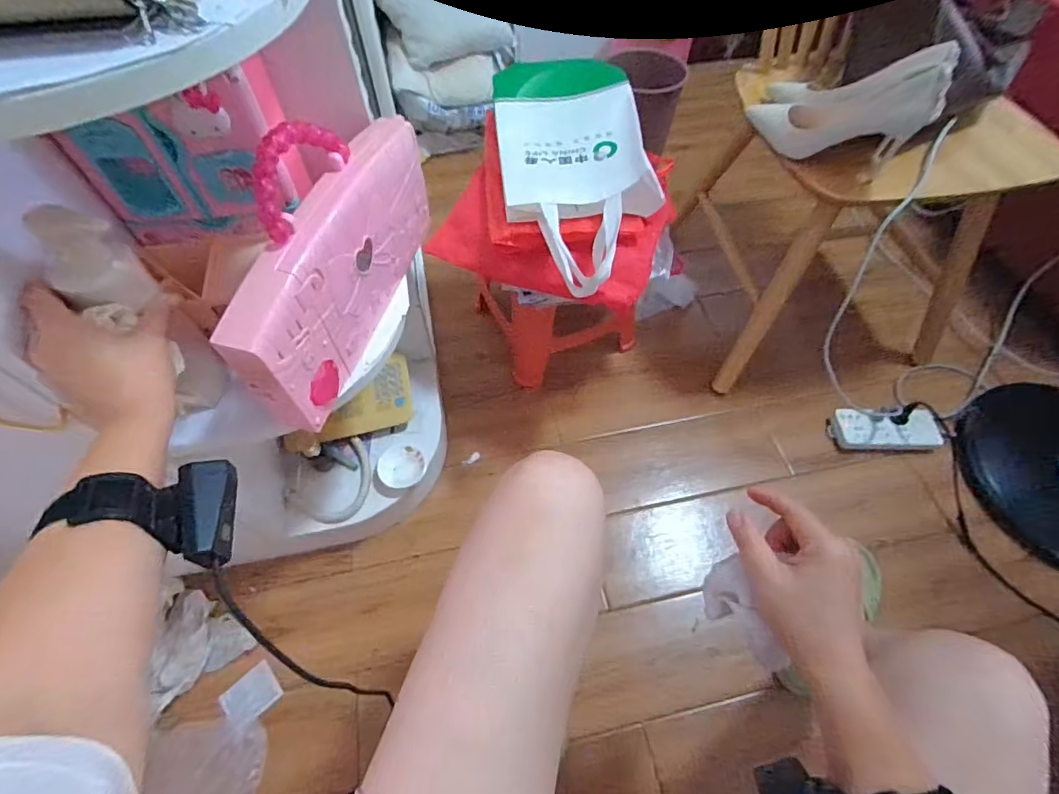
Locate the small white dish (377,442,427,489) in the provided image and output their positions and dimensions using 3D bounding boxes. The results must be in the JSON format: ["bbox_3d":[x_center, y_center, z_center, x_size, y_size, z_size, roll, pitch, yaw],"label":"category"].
[{"bbox_3d":[-0.209,0.109,0.806,0.077,0.013,0.080,0,59,0],"label":"small white dish"}]

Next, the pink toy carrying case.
[{"bbox_3d":[-0.195,-0.151,0.497,0.052,0.202,0.339,12,60,7],"label":"pink toy carrying case"}]

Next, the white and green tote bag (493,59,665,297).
[{"bbox_3d":[0.064,-0.327,0.691,0.202,0.069,0.426,-7,59,-5],"label":"white and green tote bag"}]

